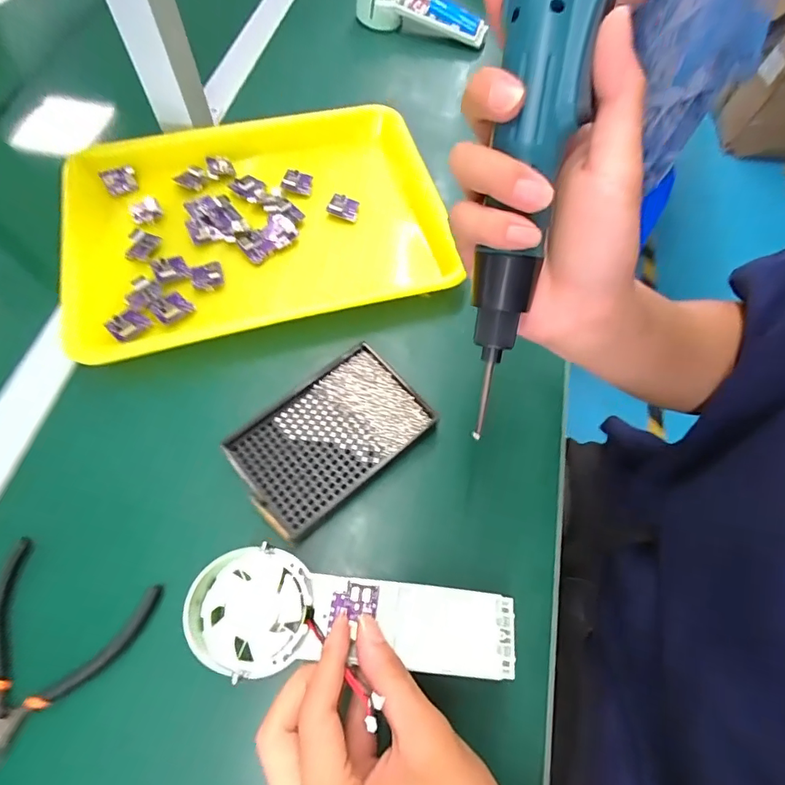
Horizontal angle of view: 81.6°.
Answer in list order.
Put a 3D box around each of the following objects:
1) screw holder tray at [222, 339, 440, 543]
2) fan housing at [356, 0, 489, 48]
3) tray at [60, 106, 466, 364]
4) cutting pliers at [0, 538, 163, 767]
[{"bbox_3d":[-0.047,0.032,0.342,0.137,0.021,0.091,-38,72,-17],"label":"screw holder tray"},{"bbox_3d":[0.038,-0.498,0.587,0.171,0.072,0.040,16,65,4],"label":"fan housing"},{"bbox_3d":[-0.125,-0.159,0.422,0.342,0.034,0.242,-14,67,-8],"label":"tray"},{"bbox_3d":[-0.214,0.159,0.276,0.100,0.011,0.107,15,66,5],"label":"cutting pliers"}]

